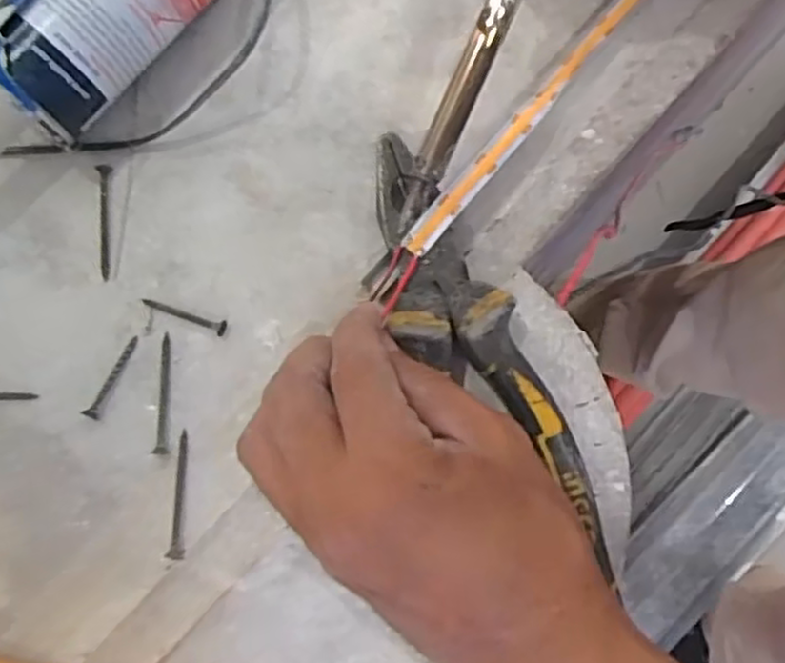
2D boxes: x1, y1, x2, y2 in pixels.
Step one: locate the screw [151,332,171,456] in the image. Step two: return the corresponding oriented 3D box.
[{"bbox_3d":[-0.091,0.024,0.289,0.005,0.004,0.047,-2,80,0],"label":"screw"}]

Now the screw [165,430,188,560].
[{"bbox_3d":[-0.082,0.063,0.283,0.006,0.004,0.048,3,80,1],"label":"screw"}]

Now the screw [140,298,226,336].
[{"bbox_3d":[-0.084,-0.006,0.295,0.036,0.004,0.006,18,81,3],"label":"screw"}]

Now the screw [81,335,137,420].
[{"bbox_3d":[-0.111,0.018,0.289,0.005,0.004,0.035,26,81,5],"label":"screw"}]

